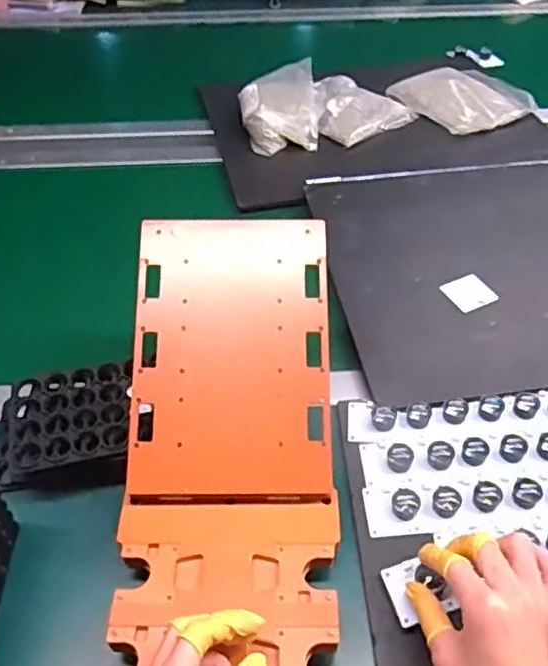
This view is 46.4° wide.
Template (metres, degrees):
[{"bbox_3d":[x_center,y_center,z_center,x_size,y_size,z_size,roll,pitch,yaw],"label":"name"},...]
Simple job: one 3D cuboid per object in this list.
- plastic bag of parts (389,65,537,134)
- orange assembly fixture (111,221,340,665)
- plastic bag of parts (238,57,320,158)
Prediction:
[{"bbox_3d":[0.288,-0.364,0.977,0.170,0.026,0.174,-26,52,-21],"label":"plastic bag of parts"},{"bbox_3d":[-0.035,0.115,0.476,0.174,0.066,0.449,-4,64,-2],"label":"orange assembly fixture"},{"bbox_3d":[0.009,-0.340,0.953,0.119,0.046,0.178,1,47,2],"label":"plastic bag of parts"}]

